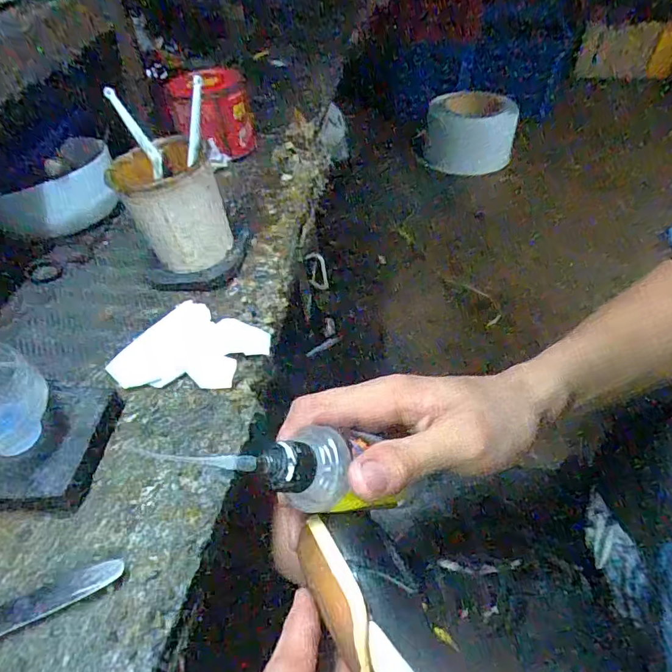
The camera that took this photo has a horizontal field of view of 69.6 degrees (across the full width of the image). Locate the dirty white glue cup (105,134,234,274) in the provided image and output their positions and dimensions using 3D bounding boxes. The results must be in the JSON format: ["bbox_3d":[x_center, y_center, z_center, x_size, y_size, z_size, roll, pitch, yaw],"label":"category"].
[{"bbox_3d":[-0.156,-0.124,0.475,0.084,0.109,0.095,-16,48,-10],"label":"dirty white glue cup"}]

